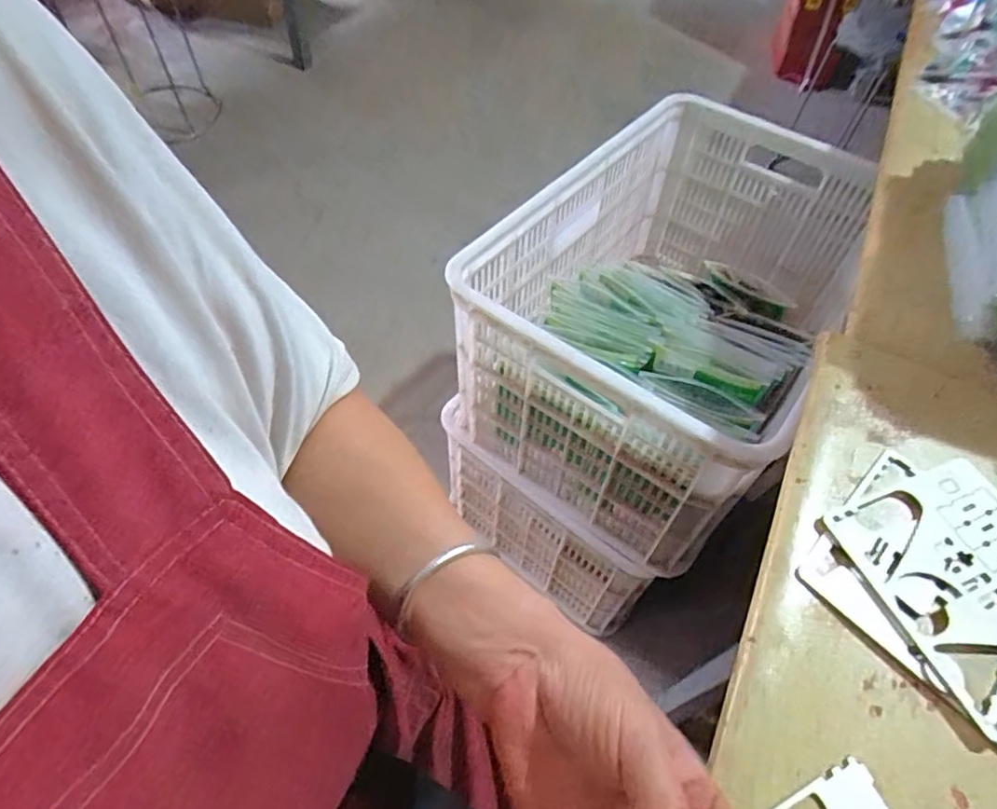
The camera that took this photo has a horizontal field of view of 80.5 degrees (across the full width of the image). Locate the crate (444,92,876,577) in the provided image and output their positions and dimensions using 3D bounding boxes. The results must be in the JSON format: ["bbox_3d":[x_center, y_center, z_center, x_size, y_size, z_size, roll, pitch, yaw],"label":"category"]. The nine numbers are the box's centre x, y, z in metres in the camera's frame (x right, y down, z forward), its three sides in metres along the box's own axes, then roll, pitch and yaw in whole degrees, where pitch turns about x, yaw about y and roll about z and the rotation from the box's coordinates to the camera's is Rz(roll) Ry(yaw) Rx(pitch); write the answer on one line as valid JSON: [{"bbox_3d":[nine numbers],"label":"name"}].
[{"bbox_3d":[0.274,-0.172,0.891,0.398,0.305,0.654,32,58,17],"label":"crate"}]

